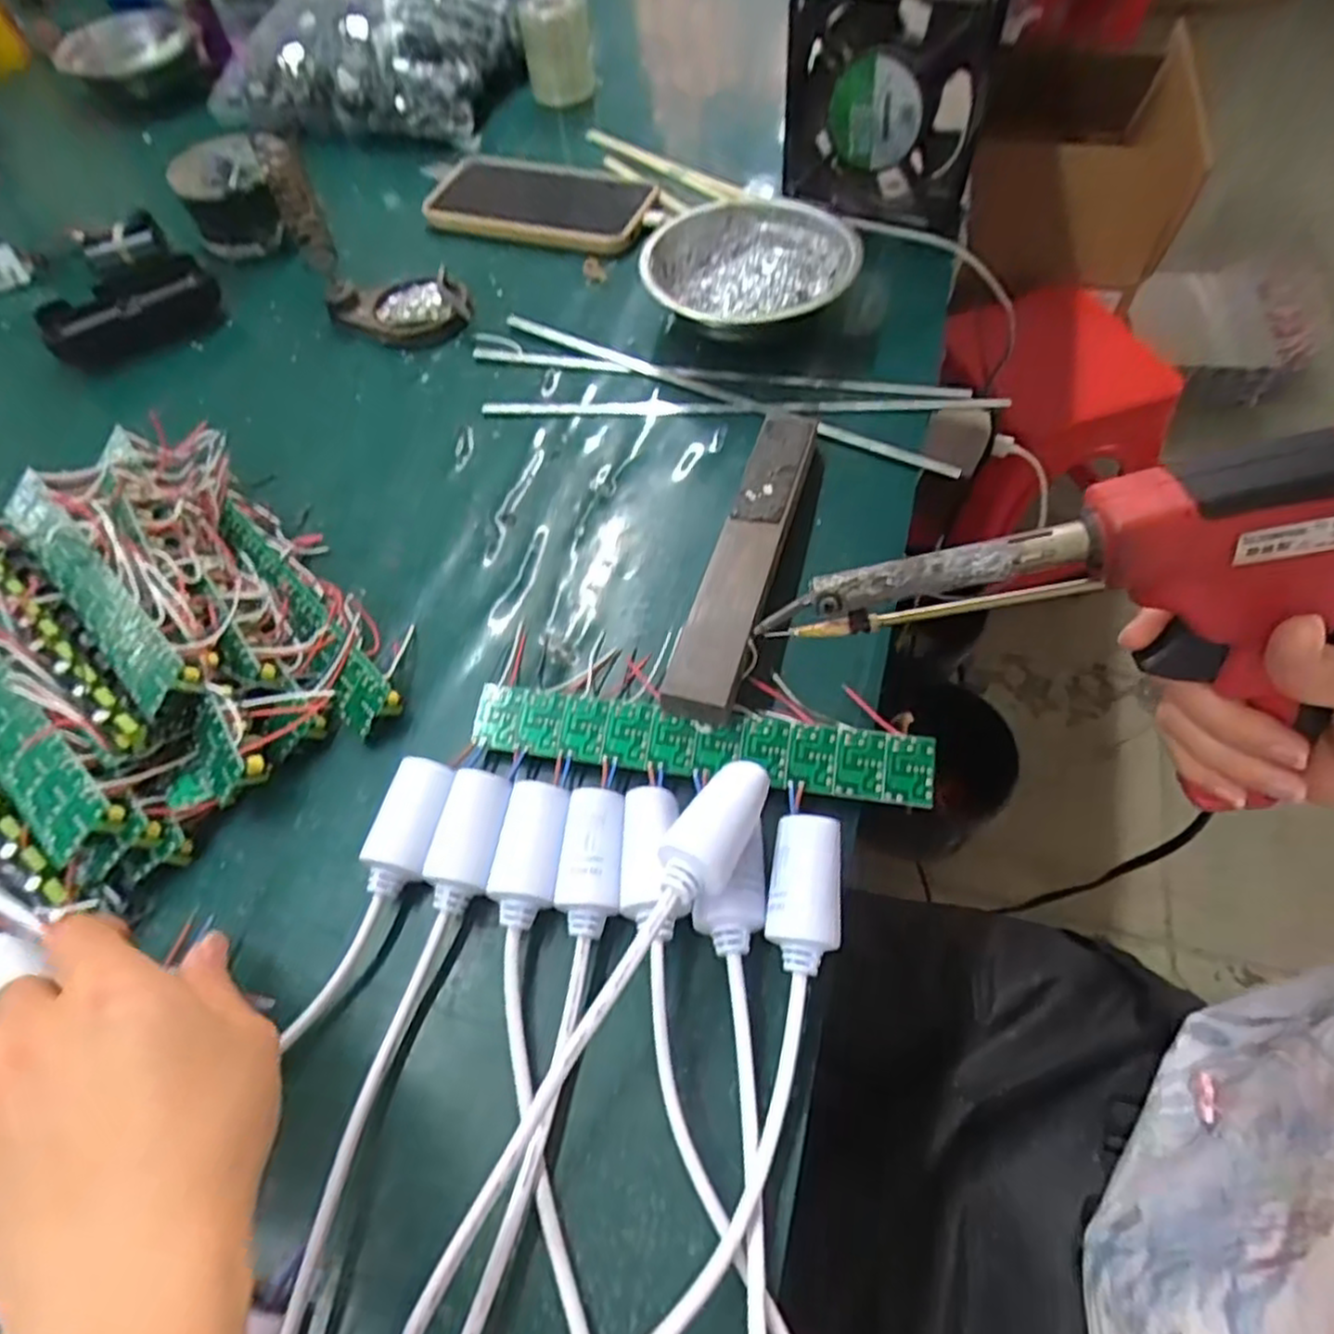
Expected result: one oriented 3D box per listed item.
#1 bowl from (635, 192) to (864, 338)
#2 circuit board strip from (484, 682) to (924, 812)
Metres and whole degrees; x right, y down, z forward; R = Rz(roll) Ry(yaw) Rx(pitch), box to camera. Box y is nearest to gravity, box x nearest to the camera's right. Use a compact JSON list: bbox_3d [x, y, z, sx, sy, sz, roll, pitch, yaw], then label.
[{"bbox_3d":[0.051,-0.241,0.459,0.126,0.037,0.126,-2,59,3],"label":"bowl"},{"bbox_3d":[0.012,0.031,0.305,0.187,0.004,0.029,7,74,9],"label":"circuit board strip"}]

